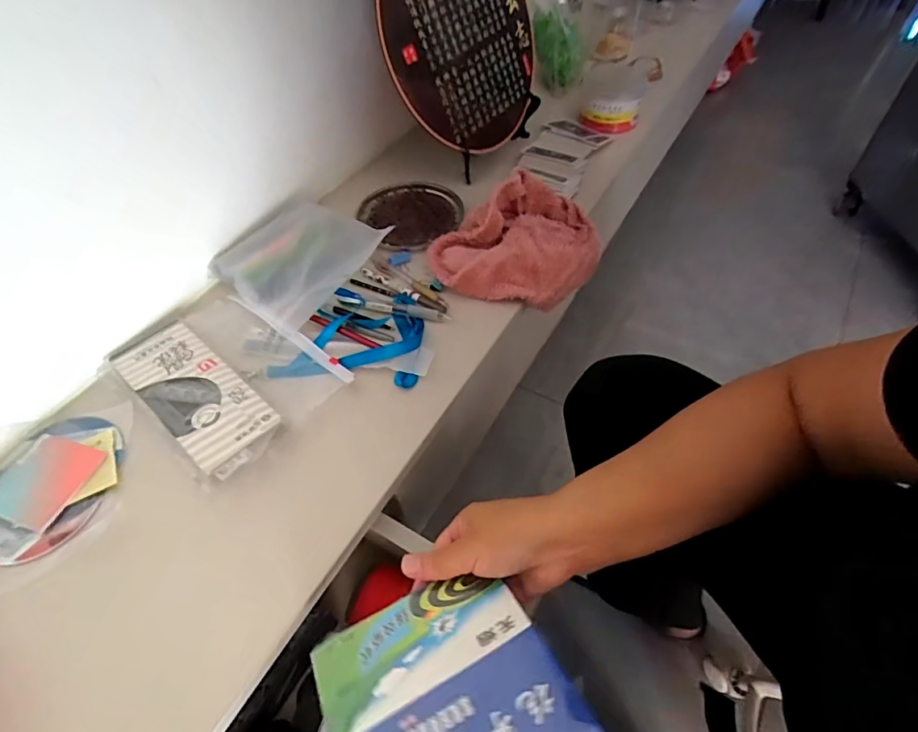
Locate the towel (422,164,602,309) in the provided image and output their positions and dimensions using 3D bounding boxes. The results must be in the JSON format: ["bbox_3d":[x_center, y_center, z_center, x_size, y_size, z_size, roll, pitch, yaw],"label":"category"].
[{"bbox_3d":[0.076,-0.151,0.601,0.209,0.071,0.155,-27,55,-17],"label":"towel"}]

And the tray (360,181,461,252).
[{"bbox_3d":[-0.063,-0.216,0.706,0.132,0.017,0.136,-2,52,3],"label":"tray"}]

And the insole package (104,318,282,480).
[{"bbox_3d":[-0.273,0.023,0.512,0.225,0.018,0.083,34,61,26],"label":"insole package"}]

